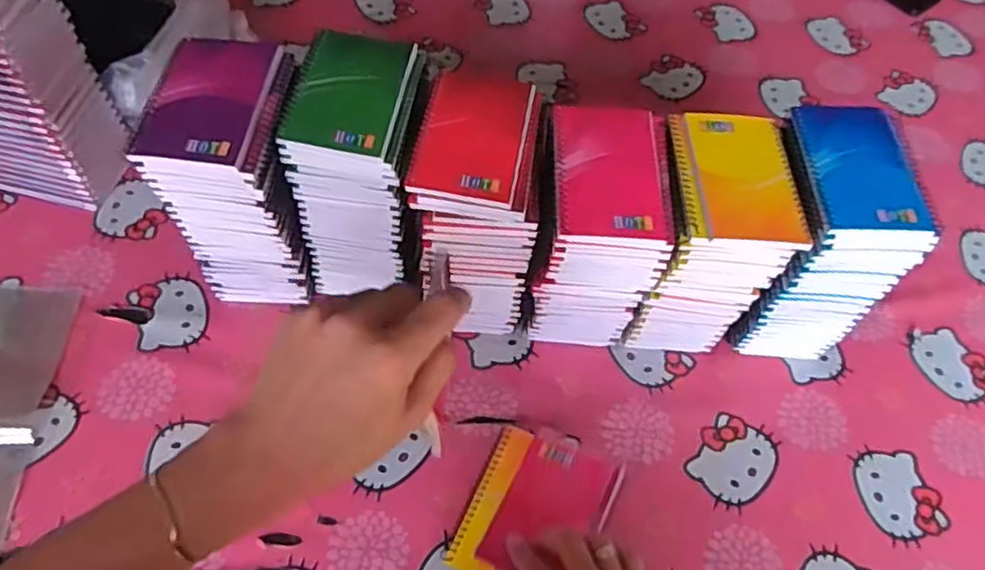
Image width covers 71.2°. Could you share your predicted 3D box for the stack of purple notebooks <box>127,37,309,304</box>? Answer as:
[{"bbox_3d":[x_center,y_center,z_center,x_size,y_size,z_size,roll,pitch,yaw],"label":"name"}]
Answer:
[{"bbox_3d":[-0.219,-0.097,0.611,0.102,0.193,0.143,1,58,-5],"label":"stack of purple notebooks"}]

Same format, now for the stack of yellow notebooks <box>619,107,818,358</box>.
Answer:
[{"bbox_3d":[0.187,-0.036,0.634,0.107,0.211,0.138,4,57,-2],"label":"stack of yellow notebooks"}]

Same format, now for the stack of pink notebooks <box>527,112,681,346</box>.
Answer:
[{"bbox_3d":[0.084,-0.034,0.621,0.102,0.215,0.130,3,57,-3],"label":"stack of pink notebooks"}]

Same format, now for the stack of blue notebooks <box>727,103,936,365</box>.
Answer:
[{"bbox_3d":[0.286,-0.037,0.638,0.110,0.223,0.139,4,57,-2],"label":"stack of blue notebooks"}]

